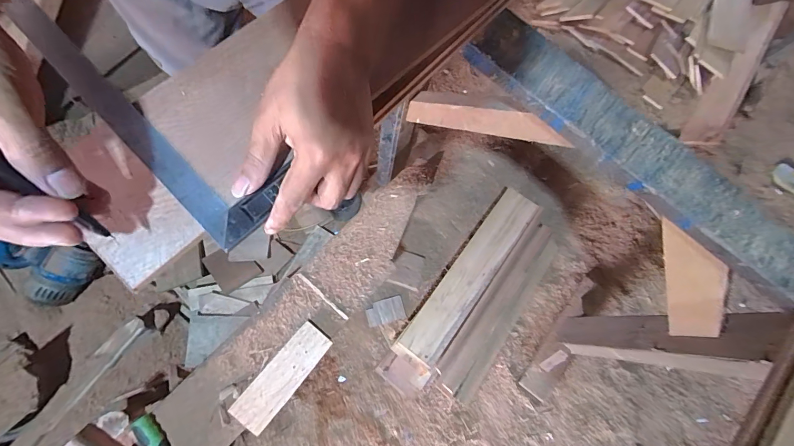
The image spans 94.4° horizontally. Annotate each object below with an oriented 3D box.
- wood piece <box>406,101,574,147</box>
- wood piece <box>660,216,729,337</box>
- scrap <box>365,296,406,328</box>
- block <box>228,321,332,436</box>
[{"bbox_3d":[0.121,-0.168,0.600,0.017,0.058,0.333,-45,40,-15],"label":"wood piece"},{"bbox_3d":[0.439,0.101,0.547,0.017,0.293,0.076,-49,38,-16],"label":"wood piece"},{"bbox_3d":[-0.035,0.256,1.069,0.108,0.008,0.067,-13,78,-9],"label":"scrap"},{"bbox_3d":[-0.223,0.299,0.720,0.072,0.026,0.213,39,75,4],"label":"block"}]

